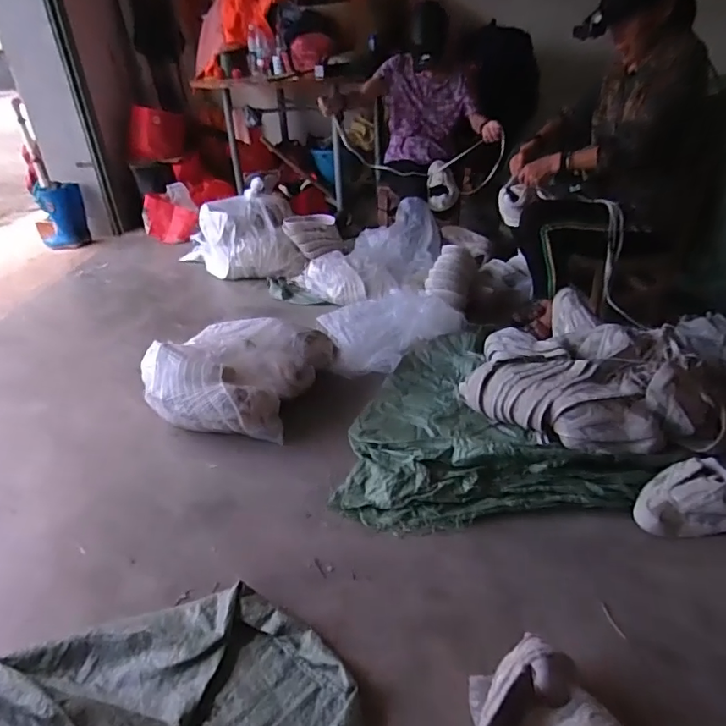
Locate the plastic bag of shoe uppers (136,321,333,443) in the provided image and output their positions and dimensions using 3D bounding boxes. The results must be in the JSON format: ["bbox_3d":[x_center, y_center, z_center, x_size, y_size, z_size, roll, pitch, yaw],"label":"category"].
[{"bbox_3d":[-0.352,0.020,1.495,0.431,0.202,0.434,5,33,12],"label":"plastic bag of shoe uppers"}]

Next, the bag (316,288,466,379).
[{"bbox_3d":[0.064,-0.125,1.773,0.358,0.140,0.430,26,42,38],"label":"bag"}]

